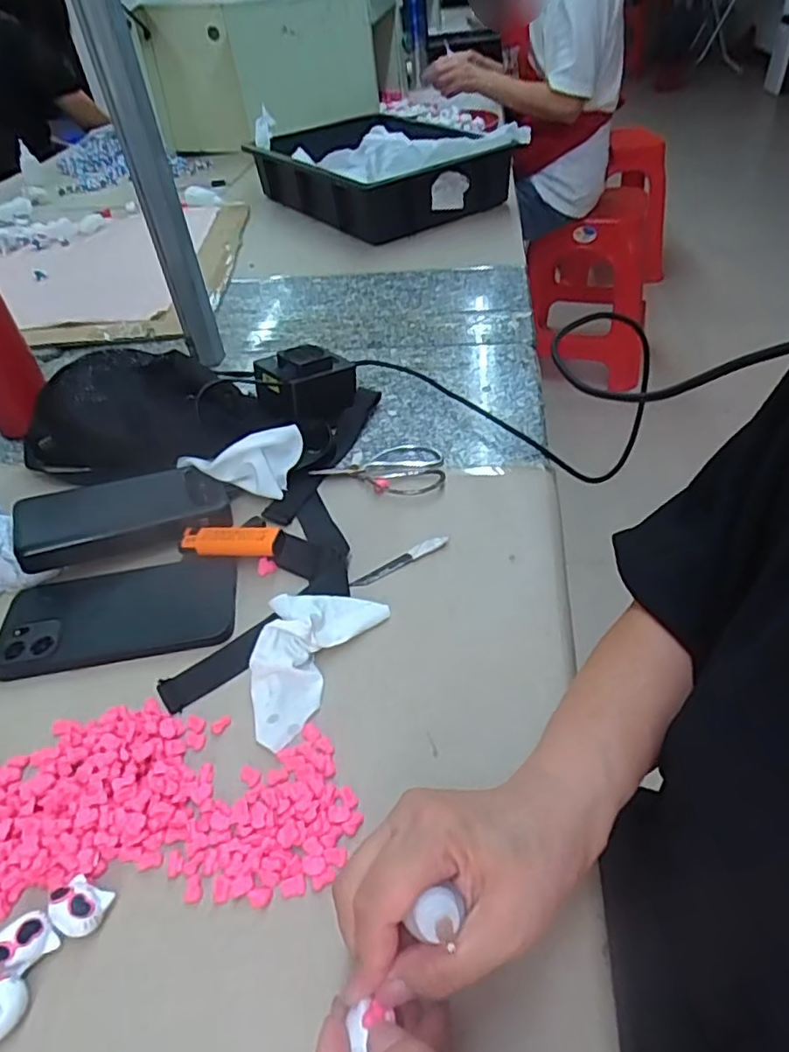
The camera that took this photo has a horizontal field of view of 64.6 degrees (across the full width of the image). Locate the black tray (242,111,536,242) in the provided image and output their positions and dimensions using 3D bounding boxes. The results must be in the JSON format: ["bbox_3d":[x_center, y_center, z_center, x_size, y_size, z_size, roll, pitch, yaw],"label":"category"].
[{"bbox_3d":[-0.036,-0.659,1.142,0.359,0.113,0.486,-21,44,-16],"label":"black tray"}]

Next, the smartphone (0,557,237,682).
[{"bbox_3d":[-0.195,0.062,0.445,0.162,0.011,0.078,-9,42,-2],"label":"smartphone"}]

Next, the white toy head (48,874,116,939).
[{"bbox_3d":[-0.153,0.184,0.302,0.027,0.019,0.023,14,46,21],"label":"white toy head"}]

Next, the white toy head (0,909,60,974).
[{"bbox_3d":[-0.173,0.195,0.292,0.025,0.020,0.016,-35,49,-28],"label":"white toy head"}]

